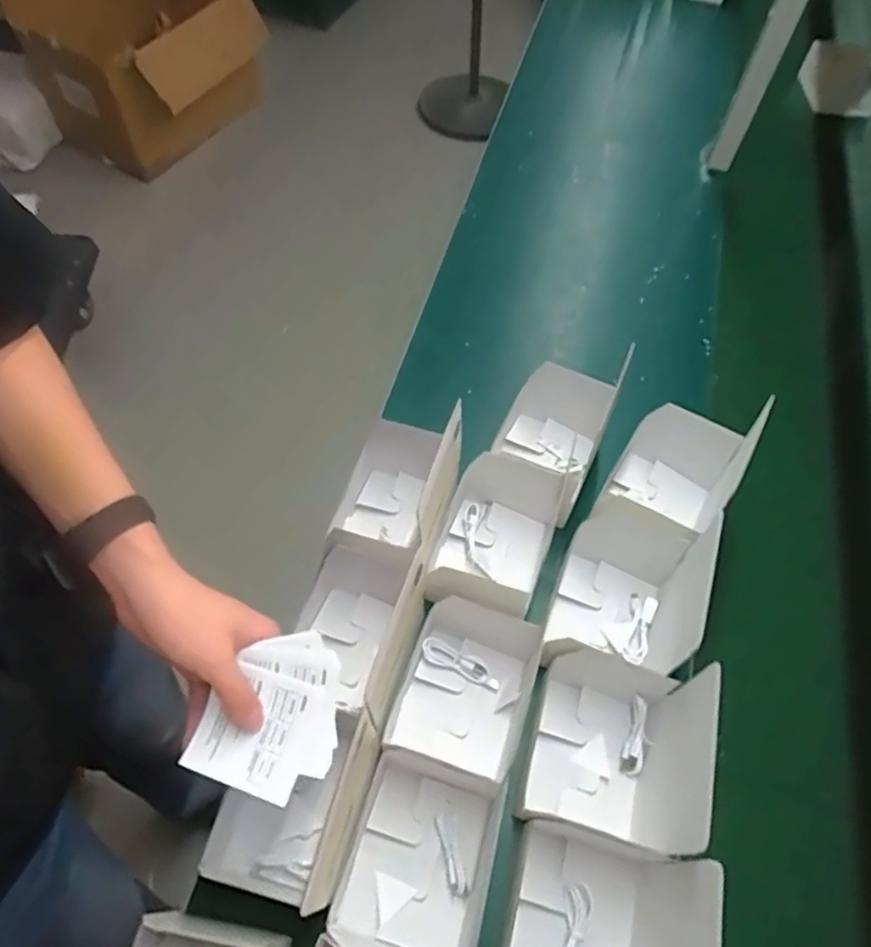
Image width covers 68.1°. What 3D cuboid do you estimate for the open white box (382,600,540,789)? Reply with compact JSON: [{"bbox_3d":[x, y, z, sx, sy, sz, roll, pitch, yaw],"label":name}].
[{"bbox_3d":[0.030,0.210,0.651,0.125,0.100,0.146,19,60,8],"label":"open white box"}]

